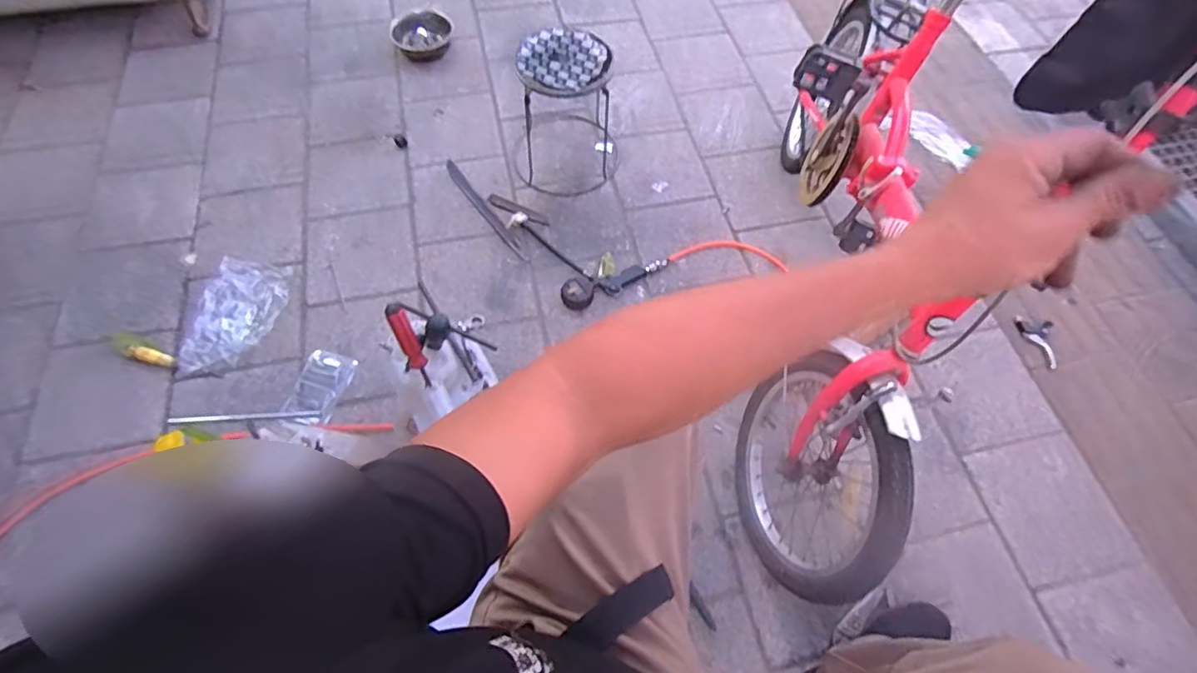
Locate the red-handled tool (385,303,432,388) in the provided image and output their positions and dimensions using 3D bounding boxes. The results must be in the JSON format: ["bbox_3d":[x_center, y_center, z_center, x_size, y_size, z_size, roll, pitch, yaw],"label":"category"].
[{"bbox_3d":[-0.253,0.013,0.755,0.024,0.124,0.018,-24,25,-13],"label":"red-handled tool"}]

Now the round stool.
[{"bbox_3d":[-0.077,-0.564,1.366,0.267,0.278,0.293,1,63,-2],"label":"round stool"}]

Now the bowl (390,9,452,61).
[{"bbox_3d":[-0.520,-0.891,1.652,0.178,0.047,0.181,-5,64,-5],"label":"bowl"}]

